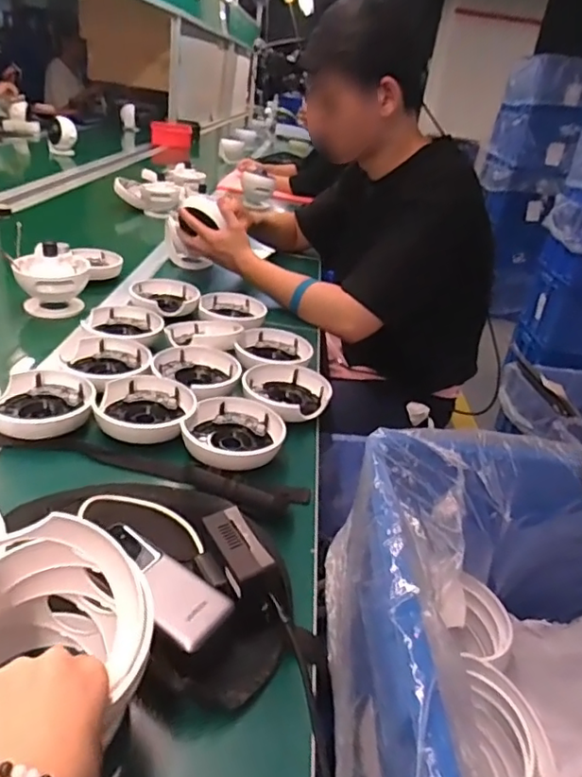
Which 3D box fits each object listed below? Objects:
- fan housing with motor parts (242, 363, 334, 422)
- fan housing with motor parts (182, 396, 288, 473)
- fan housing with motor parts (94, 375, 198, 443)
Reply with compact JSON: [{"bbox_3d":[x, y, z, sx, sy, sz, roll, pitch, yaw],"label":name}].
[{"bbox_3d":[-0.004,0.009,0.747,0.112,0.035,0.112,5,29,-3],"label":"fan housing with motor parts"},{"bbox_3d":[-0.072,0.053,0.658,0.111,0.035,0.111,7,29,-4],"label":"fan housing with motor parts"},{"bbox_3d":[-0.174,0.023,0.679,0.110,0.031,0.094,7,29,-3],"label":"fan housing with motor parts"}]

